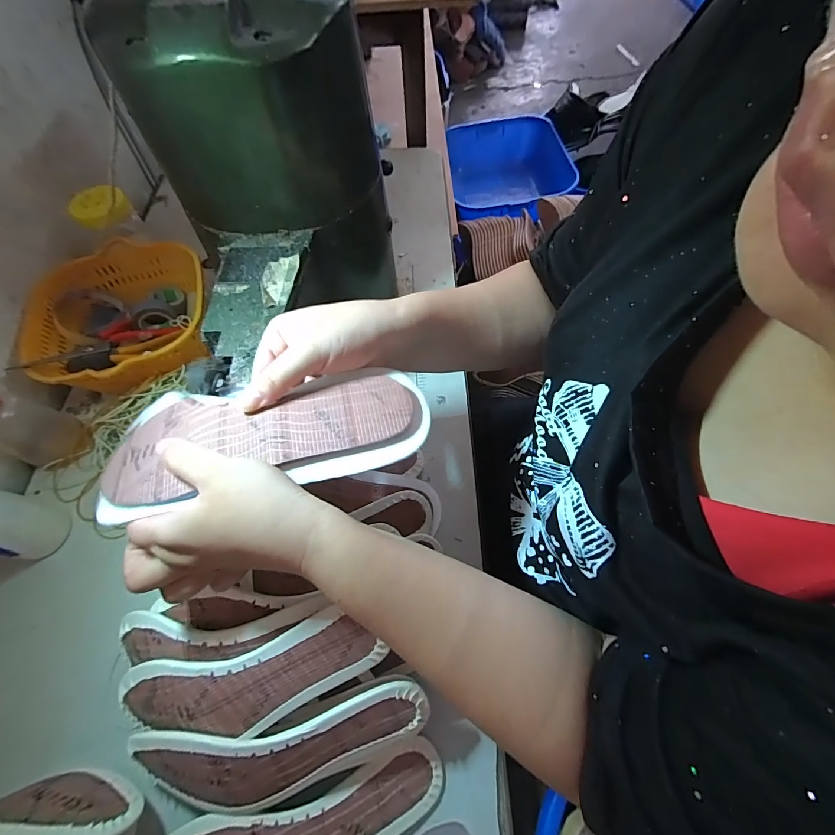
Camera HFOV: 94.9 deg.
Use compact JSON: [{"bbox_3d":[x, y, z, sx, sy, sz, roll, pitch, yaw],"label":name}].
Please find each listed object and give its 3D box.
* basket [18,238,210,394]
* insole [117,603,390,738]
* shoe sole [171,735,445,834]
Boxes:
[{"bbox_3d":[-0.395,-0.130,0.516,0.199,0.075,0.230,-7,64,-1],"label":"basket"},{"bbox_3d":[-0.123,0.188,0.278,0.198,0.027,0.061,-18,91,-1],"label":"insole"},{"bbox_3d":[-0.086,0.318,0.295,0.217,0.043,0.058,-16,64,-5],"label":"shoe sole"}]

